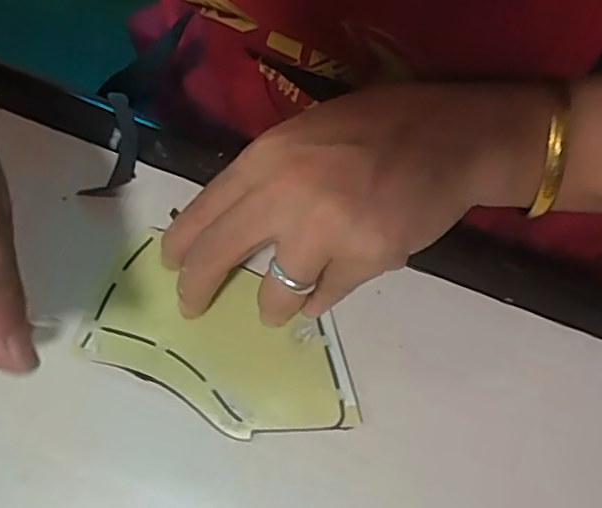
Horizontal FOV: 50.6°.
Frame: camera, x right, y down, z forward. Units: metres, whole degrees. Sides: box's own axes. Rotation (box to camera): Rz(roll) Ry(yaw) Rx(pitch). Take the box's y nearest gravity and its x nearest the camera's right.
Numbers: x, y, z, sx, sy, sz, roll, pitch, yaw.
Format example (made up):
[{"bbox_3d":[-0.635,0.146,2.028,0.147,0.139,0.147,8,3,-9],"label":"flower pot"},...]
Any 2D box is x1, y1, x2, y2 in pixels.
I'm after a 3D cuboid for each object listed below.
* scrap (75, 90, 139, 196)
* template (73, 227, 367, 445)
[{"bbox_3d":[-0.096,-0.058,0.331,0.024,0.006,0.067,5,62,3],"label":"scrap"},{"bbox_3d":[-0.035,0.043,0.301,0.129,0.004,0.067,27,77,6],"label":"template"}]

